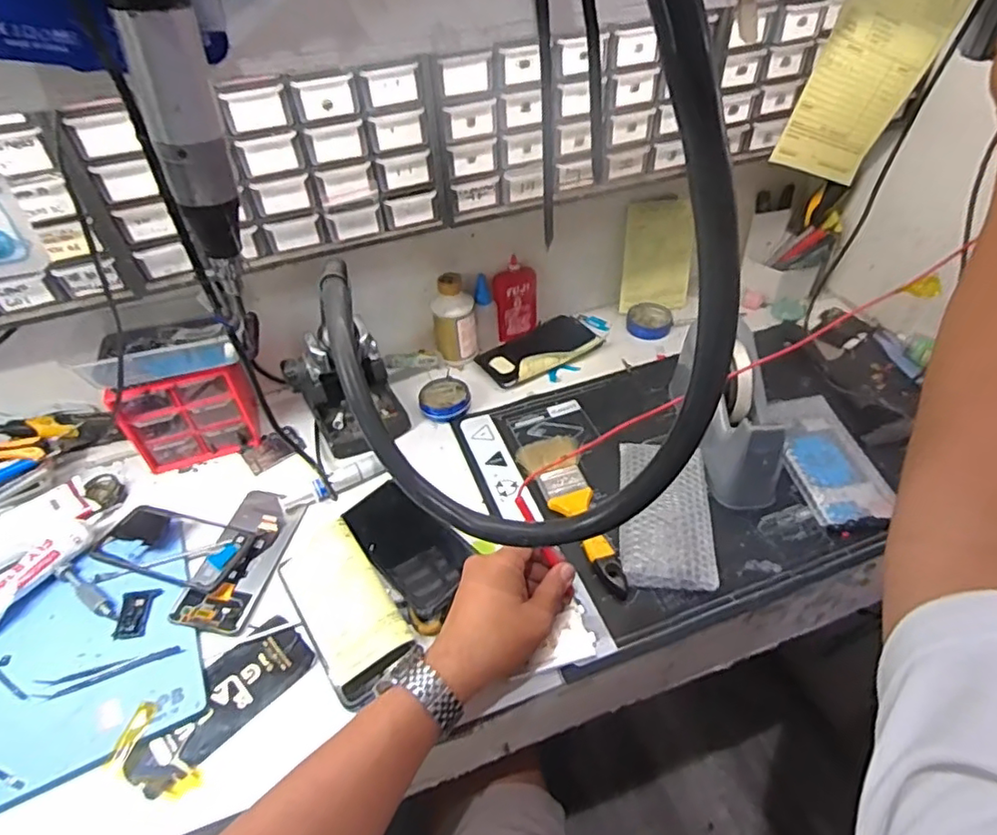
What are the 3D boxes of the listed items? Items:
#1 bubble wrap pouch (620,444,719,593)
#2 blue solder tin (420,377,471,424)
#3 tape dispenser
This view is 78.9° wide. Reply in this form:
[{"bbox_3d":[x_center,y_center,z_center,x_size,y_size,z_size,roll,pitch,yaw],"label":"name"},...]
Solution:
[{"bbox_3d":[0.166,0.090,0.600,0.087,0.024,0.159,4,46,8],"label":"bubble wrap pouch"},{"bbox_3d":[-0.066,-0.026,0.741,0.060,0.015,0.070,-11,45,-7],"label":"blue solder tin"},{"bbox_3d":[0.248,-0.007,0.647,0.066,0.095,0.192,-3,45,1],"label":"tape dispenser"}]

